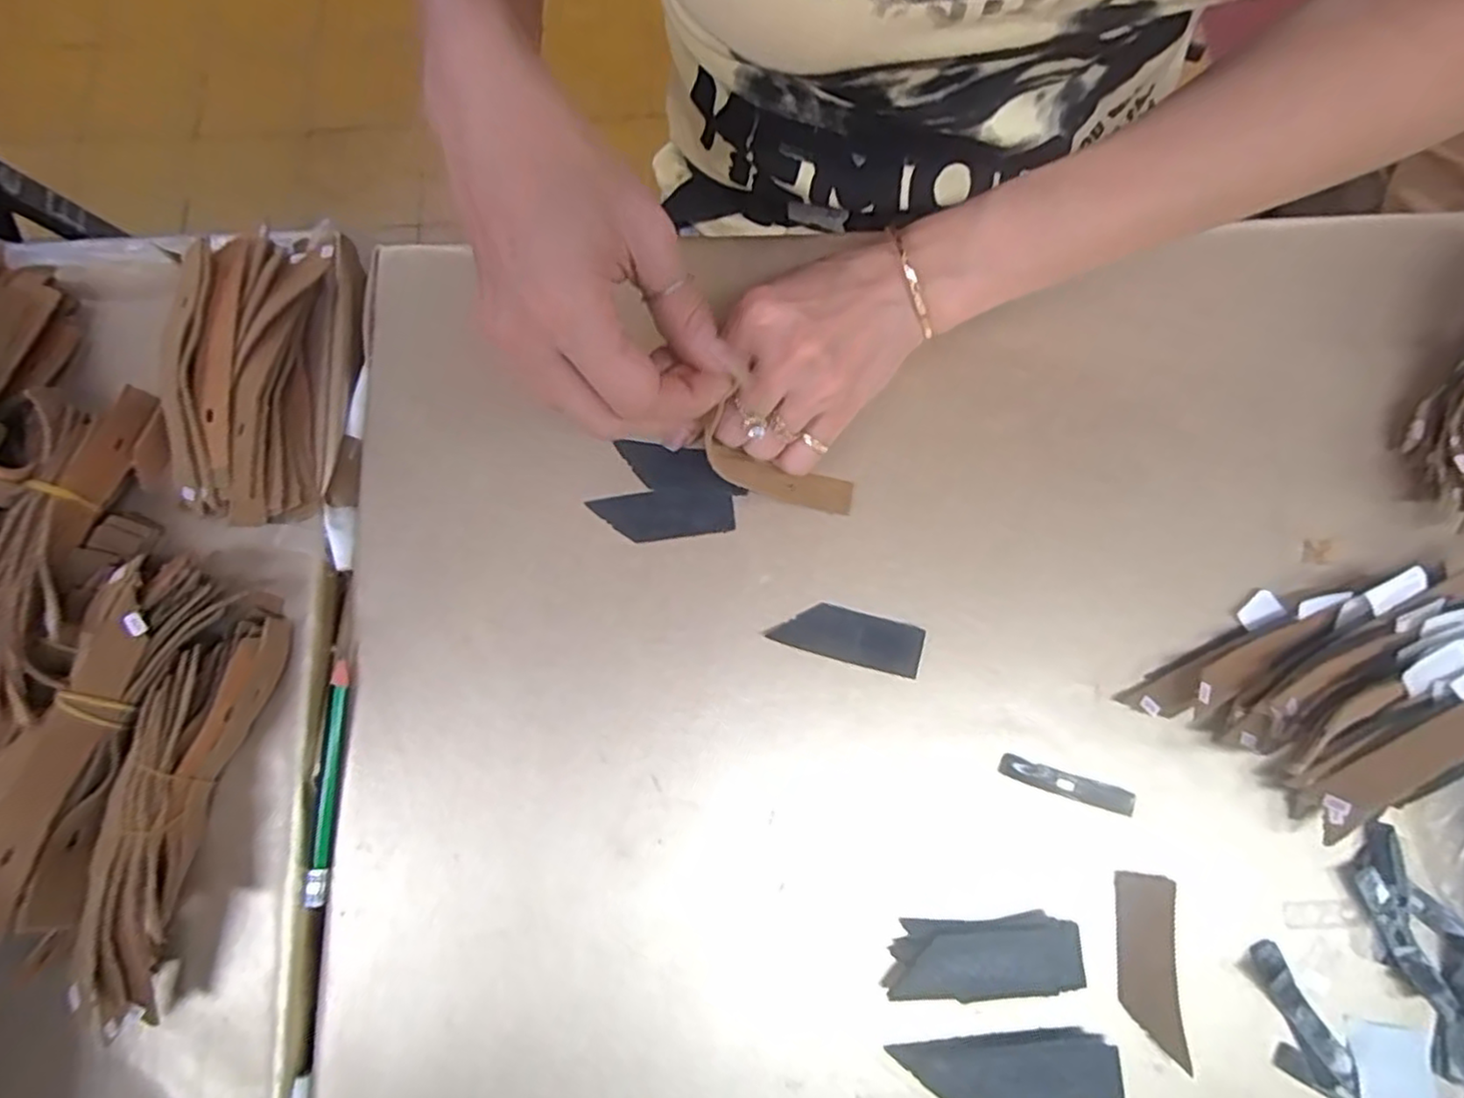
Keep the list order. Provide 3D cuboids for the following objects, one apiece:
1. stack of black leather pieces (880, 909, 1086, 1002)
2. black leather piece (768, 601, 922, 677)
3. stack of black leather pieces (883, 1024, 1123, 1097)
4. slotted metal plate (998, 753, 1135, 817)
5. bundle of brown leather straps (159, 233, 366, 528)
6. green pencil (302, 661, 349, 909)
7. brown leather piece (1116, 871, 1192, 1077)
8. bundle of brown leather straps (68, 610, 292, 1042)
[{"bbox_3d":[0.099,0.161,0.272,0.076,0.009,0.028,-5,77,-1],"label":"stack of black leather pieces"},{"bbox_3d":[0.051,0.038,0.304,0.063,0.004,0.023,15,81,9],"label":"black leather piece"},{"bbox_3d":[0.106,0.203,0.265,0.082,0.004,0.034,-6,77,-1],"label":"stack of black leather pieces"},{"bbox_3d":[0.140,0.099,0.289,0.054,0.004,0.010,17,78,4],"label":"slotted metal plate"},{"bbox_3d":[-0.217,-0.080,0.315,0.067,0.028,0.134,1,77,1],"label":"bundle of brown leather straps"},{"bbox_3d":[-0.171,0.097,0.290,0.011,0.006,0.096,0,77,1],"label":"green pencil"},{"bbox_3d":[0.165,0.165,0.275,0.023,0.005,0.064,6,77,2],"label":"brown leather piece"},{"bbox_3d":[-0.215,0.098,0.269,0.028,0.041,0.147,9,77,3],"label":"bundle of brown leather straps"}]

